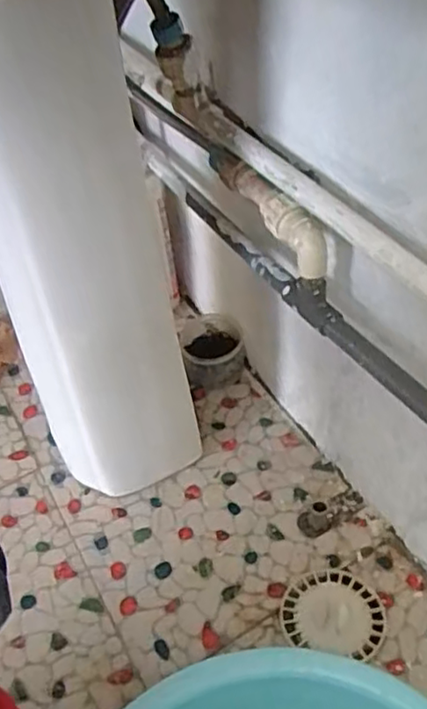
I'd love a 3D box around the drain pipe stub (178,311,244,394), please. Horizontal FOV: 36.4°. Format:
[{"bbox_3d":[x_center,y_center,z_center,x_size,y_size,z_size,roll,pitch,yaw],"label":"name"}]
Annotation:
[{"bbox_3d":[0.000,-0.006,0.850,0.081,0.057,0.085,-10,49,-3],"label":"drain pipe stub"}]

